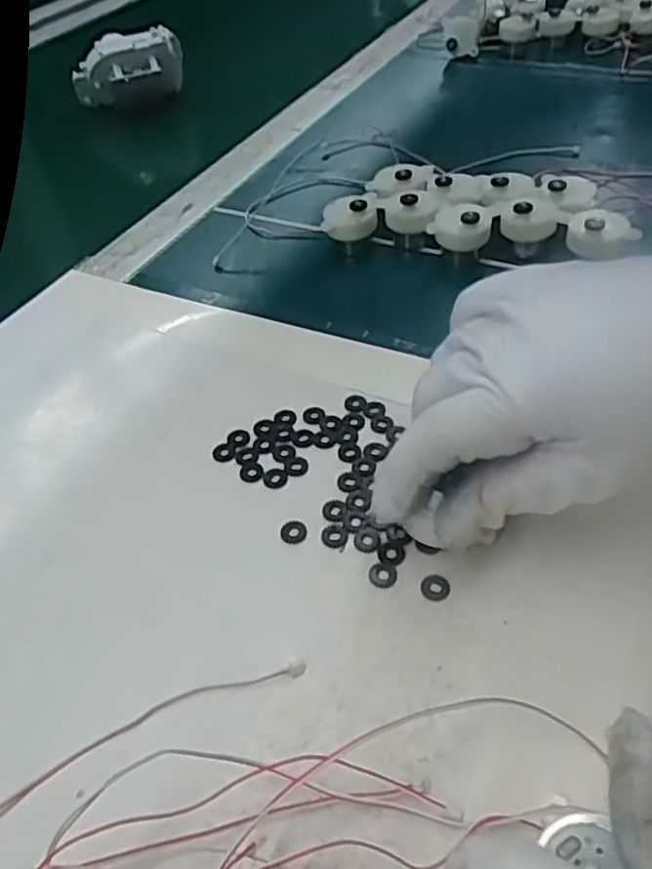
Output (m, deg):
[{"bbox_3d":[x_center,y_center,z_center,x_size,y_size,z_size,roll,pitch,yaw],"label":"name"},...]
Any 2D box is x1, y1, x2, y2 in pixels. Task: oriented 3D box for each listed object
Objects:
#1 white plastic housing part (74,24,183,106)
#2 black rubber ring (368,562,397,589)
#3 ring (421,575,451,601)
[{"bbox_3d":[-0.176,-0.323,0.591,0.096,0.057,0.038,-15,48,-7],"label":"white plastic housing part"},{"bbox_3d":[0.022,0.053,0.256,0.010,0.004,0.011,-3,47,4],"label":"black rubber ring"},{"bbox_3d":[0.041,0.057,0.251,0.011,0.004,0.011,-3,47,4],"label":"ring"}]

